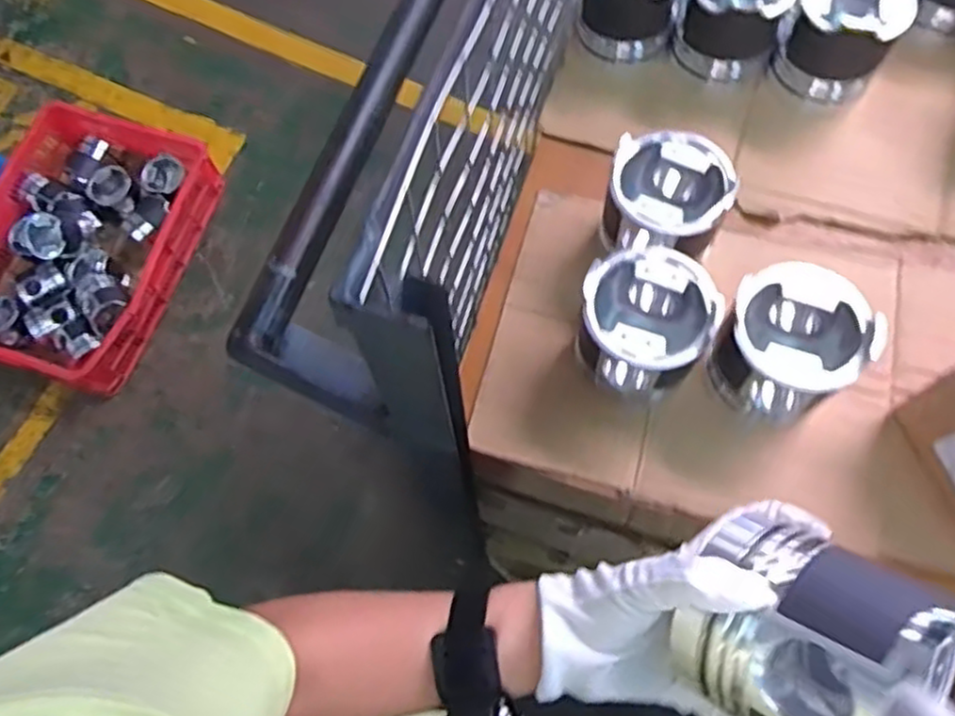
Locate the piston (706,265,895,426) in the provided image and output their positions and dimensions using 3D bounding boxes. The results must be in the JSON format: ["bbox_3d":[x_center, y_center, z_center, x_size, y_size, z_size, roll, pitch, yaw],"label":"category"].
[{"bbox_3d":[0.234,-0.007,0.551,0.093,0.100,0.095,0,65,-1],"label":"piston"}]

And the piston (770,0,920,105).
[{"bbox_3d":[0.341,-0.306,0.675,0.098,0.108,0.093,28,68,12],"label":"piston"}]

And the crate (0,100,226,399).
[{"bbox_3d":[-0.904,-0.274,1.634,0.463,0.141,0.618,16,66,6],"label":"crate"}]

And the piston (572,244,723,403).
[{"bbox_3d":[0.126,-0.019,0.569,0.099,0.107,0.097,0,65,-1],"label":"piston"}]

